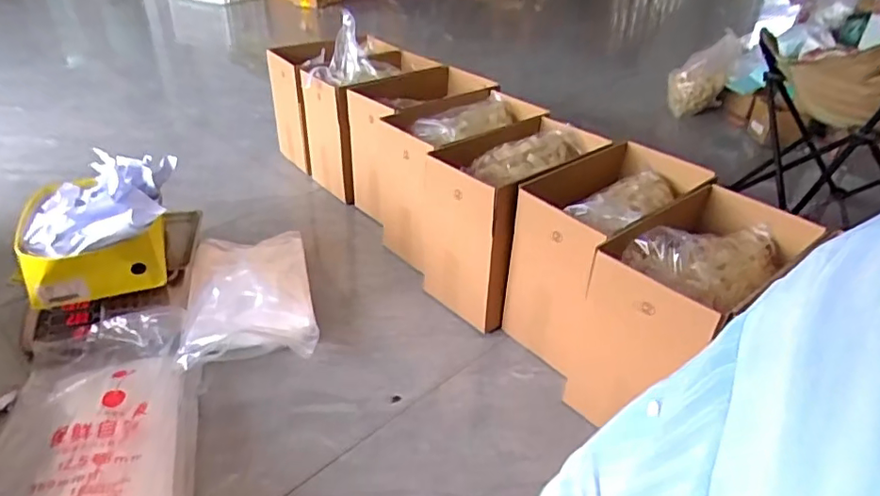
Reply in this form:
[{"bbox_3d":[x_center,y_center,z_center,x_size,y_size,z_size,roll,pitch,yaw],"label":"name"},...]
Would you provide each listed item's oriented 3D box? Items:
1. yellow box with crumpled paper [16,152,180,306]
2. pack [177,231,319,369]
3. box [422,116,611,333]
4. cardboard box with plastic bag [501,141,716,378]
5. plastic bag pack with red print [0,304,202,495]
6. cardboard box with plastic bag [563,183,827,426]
[{"bbox_3d":[-0.665,-0.045,1.082,0.255,0.165,0.280,-6,35,-13],"label":"yellow box with crumpled paper"},{"bbox_3d":[-0.402,0.083,1.192,0.241,0.088,0.423,-6,36,-16],"label":"pack"},{"bbox_3d":[0.143,-0.061,1.253,0.236,0.353,0.340,28,41,33],"label":"box"},{"bbox_3d":[0.328,0.007,1.129,0.393,0.318,0.218,-26,43,-35],"label":"cardboard box with plastic bag"},{"bbox_3d":[-0.551,0.285,0.893,0.308,0.060,0.459,-4,35,-14],"label":"plastic bag pack with red print"},{"bbox_3d":[0.414,0.108,0.971,0.361,0.324,0.195,-24,42,-33],"label":"cardboard box with plastic bag"}]

